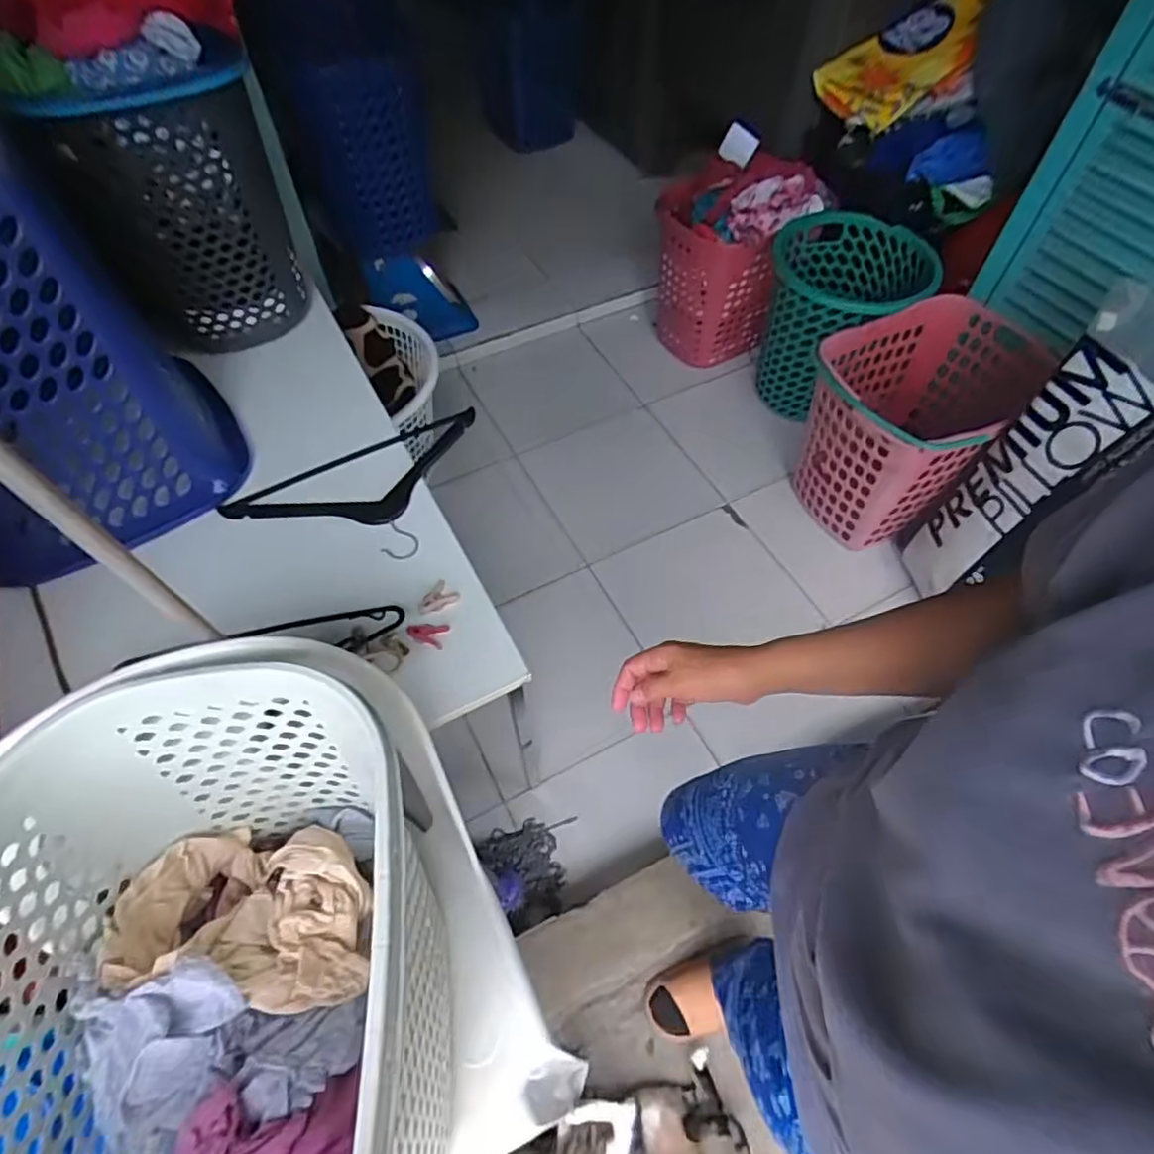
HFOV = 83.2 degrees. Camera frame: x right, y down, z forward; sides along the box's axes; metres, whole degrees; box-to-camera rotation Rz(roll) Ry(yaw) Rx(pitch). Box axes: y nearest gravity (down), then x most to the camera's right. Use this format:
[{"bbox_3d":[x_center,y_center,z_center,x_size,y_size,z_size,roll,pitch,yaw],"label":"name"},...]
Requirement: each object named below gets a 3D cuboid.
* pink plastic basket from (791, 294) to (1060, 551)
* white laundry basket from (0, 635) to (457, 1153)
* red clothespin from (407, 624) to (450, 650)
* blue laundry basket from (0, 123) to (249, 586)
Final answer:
[{"bbox_3d":[0.700,-0.334,1.424,0.349,0.378,0.423,38,64,22],"label":"pink plastic basket"},{"bbox_3d":[-0.281,0.295,0.488,0.324,0.298,0.462,-7,57,-4],"label":"white laundry basket"},{"bbox_3d":[-0.194,0.071,0.848,0.048,0.012,0.034,14,58,9],"label":"red clothespin"},{"bbox_3d":[-0.725,-0.287,0.834,0.360,0.454,0.329,-32,62,-19],"label":"blue laundry basket"}]

